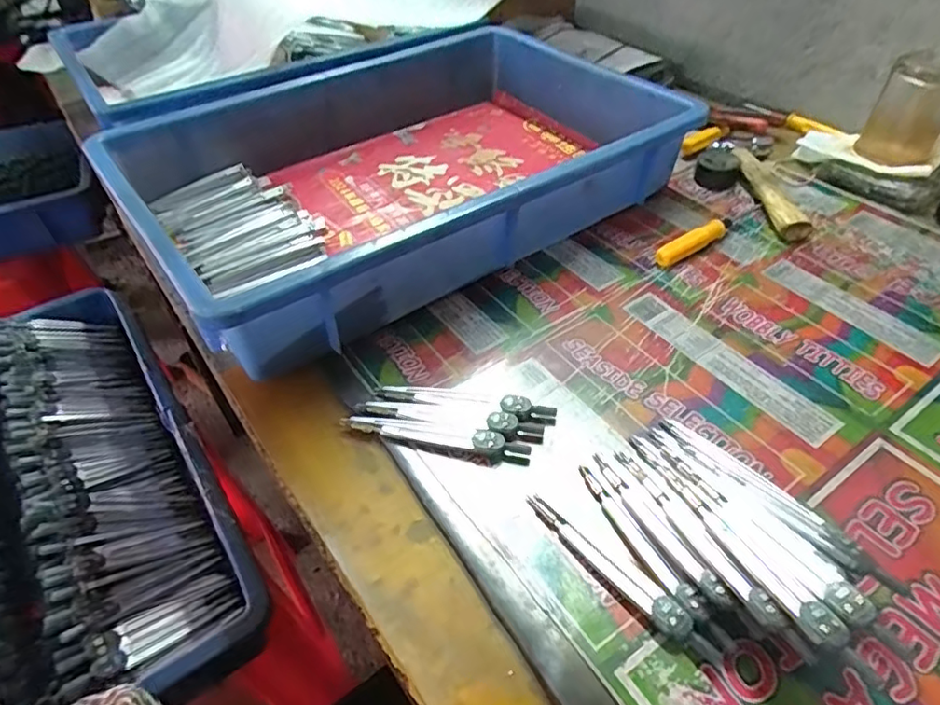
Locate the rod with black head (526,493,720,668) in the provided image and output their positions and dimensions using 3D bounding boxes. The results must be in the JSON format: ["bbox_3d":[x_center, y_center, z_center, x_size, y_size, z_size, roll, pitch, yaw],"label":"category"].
[{"bbox_3d":[0.071,0.107,0.287,0.013,0.008,0.112,-35,54,-28],"label":"rod with black head"}]

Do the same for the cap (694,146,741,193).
[{"bbox_3d":[0.230,-0.171,0.548,0.037,0.023,0.040,19,49,19],"label":"cap"}]

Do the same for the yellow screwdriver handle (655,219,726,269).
[{"bbox_3d":[0.178,-0.088,0.473,0.072,0.017,0.014,-26,50,-21],"label":"yellow screwdriver handle"}]

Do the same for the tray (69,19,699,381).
[{"bbox_3d":[-0.058,-0.169,0.513,0.429,0.081,0.313,-29,51,-24],"label":"tray"}]

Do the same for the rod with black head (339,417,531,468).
[{"bbox_3d":[-0.021,0.048,0.349,0.111,0.008,0.015,10,47,12],"label":"rod with black head"}]

